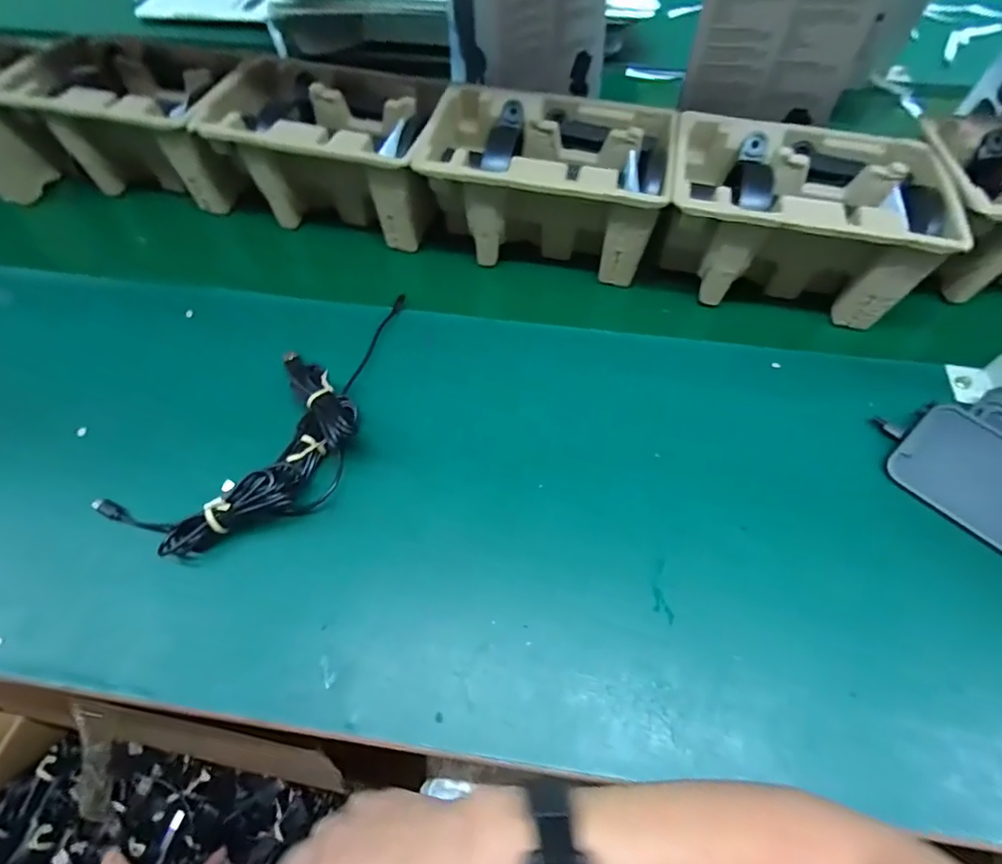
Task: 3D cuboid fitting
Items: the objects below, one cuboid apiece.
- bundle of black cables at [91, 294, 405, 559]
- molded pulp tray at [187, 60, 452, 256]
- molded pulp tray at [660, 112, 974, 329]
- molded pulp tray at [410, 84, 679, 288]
[{"bbox_3d":[-0.160,-0.012,0.406,0.119,0.039,0.265,32,63,18],"label":"bundle of black cables"},{"bbox_3d":[-0.168,-0.293,0.540,0.209,0.106,0.152,13,59,8],"label":"molded pulp tray"},{"bbox_3d":[0.252,-0.196,0.480,0.201,0.104,0.145,12,59,8],"label":"molded pulp tray"},{"bbox_3d":[0.042,-0.242,0.508,0.226,0.102,0.144,9,59,6],"label":"molded pulp tray"}]

